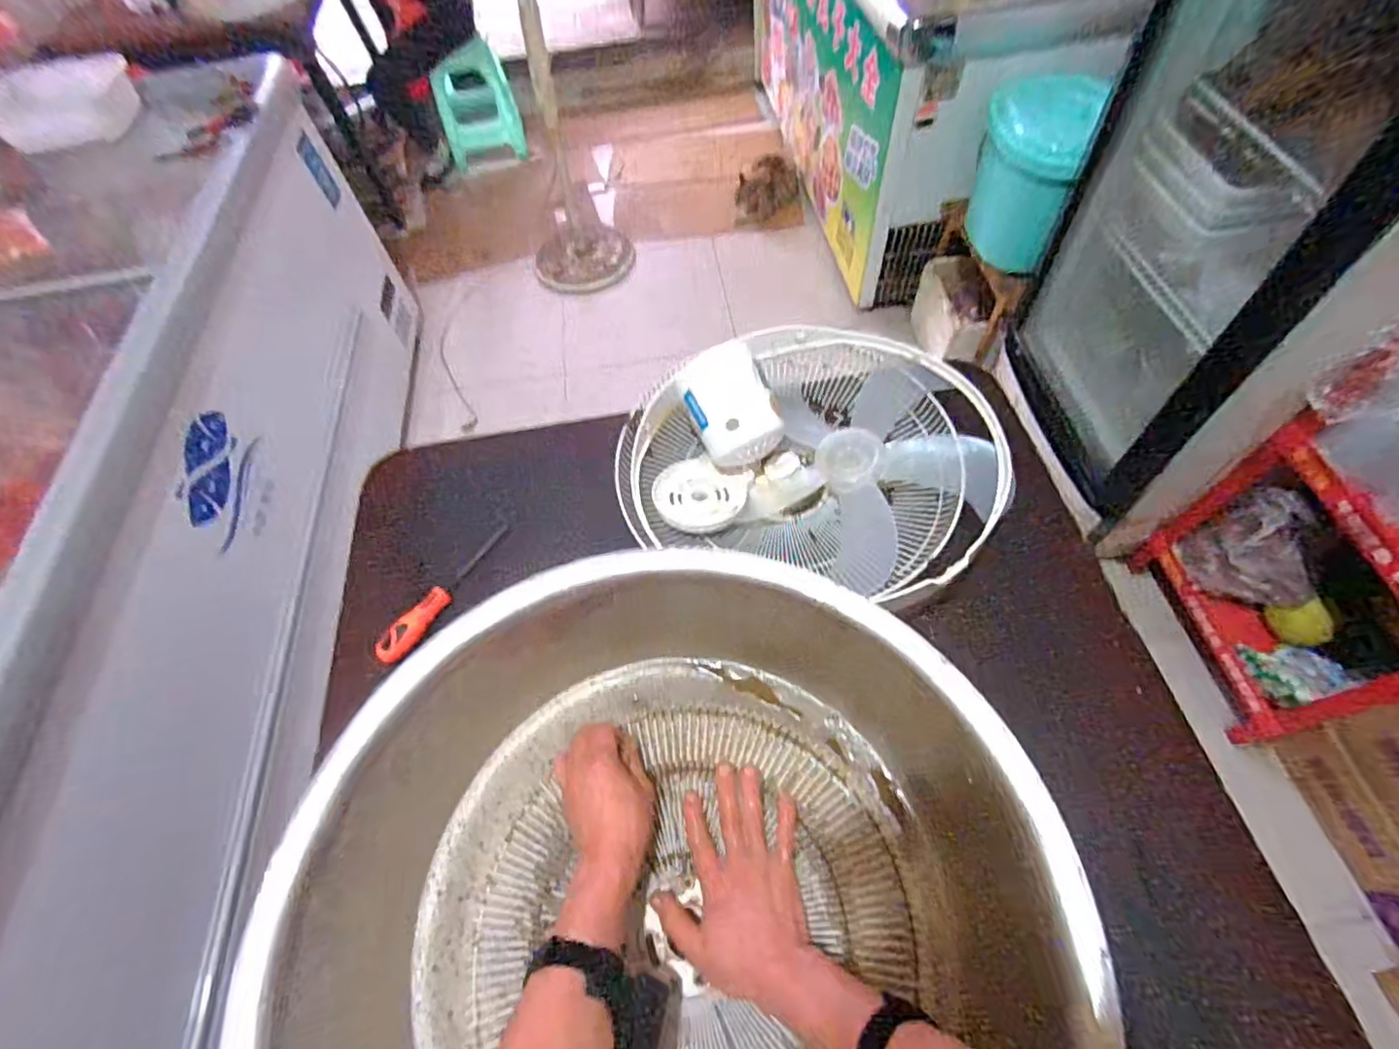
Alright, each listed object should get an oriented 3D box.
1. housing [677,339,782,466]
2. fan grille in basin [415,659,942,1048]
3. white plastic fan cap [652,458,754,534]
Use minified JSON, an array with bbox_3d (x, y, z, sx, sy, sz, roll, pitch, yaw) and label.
[{"bbox_3d":[0.041,-0.149,0.804,0.104,0.090,0.147,-25,85,-1],"label":"housing"},{"bbox_3d":[-0.025,0.340,0.565,0.449,0.045,0.435,-2,59,3],"label":"fan grille in basin"},{"bbox_3d":[0.001,-0.039,0.812,0.120,0.020,0.114,-2,59,3],"label":"white plastic fan cap"}]

